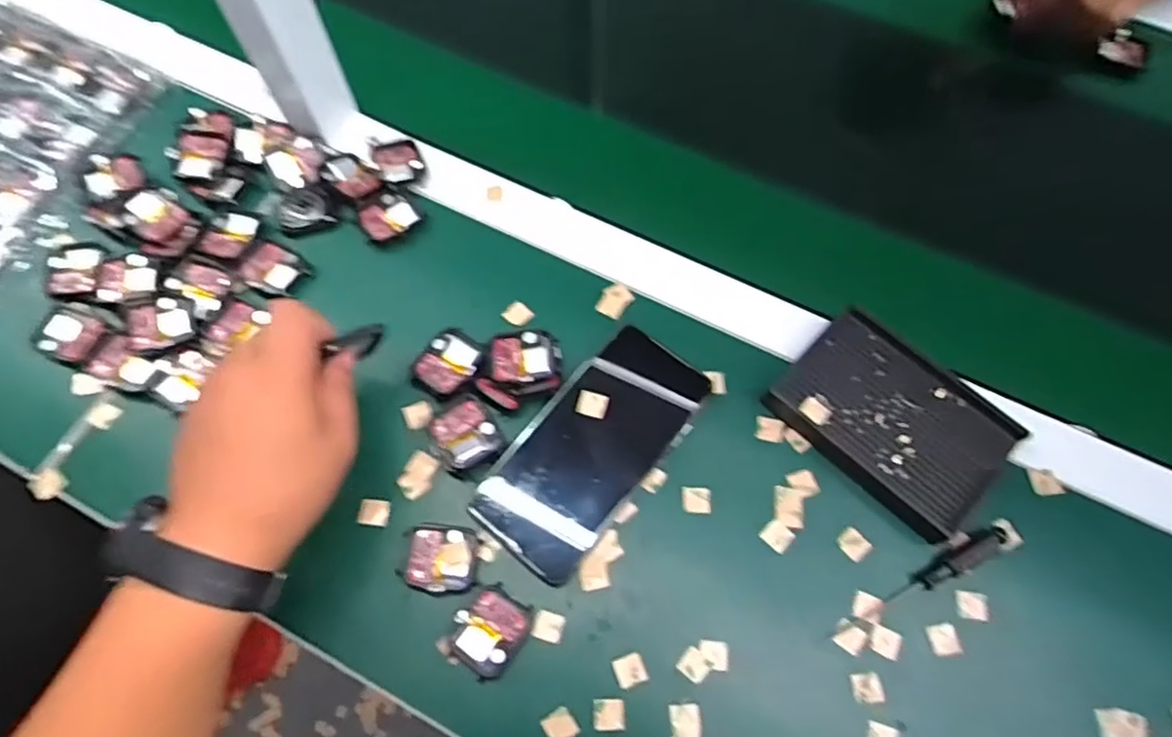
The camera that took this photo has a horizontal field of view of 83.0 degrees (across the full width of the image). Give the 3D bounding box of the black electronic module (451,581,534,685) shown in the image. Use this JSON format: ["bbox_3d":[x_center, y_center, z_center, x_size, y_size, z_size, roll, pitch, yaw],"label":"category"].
[{"bbox_3d":[-0.055,0.151,0.384,0.038,0.011,0.045,34,71,13],"label":"black electronic module"}]

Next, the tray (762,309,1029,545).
[{"bbox_3d":[0.193,0.033,0.422,0.133,0.022,0.089,41,73,15],"label":"tray"}]

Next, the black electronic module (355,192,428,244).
[{"bbox_3d":[-0.145,-0.113,0.490,0.042,0.007,0.039,-26,70,-11],"label":"black electronic module"}]

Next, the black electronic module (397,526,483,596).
[{"bbox_3d":[-0.087,0.114,0.397,0.043,0.008,0.038,9,67,4],"label":"black electronic module"}]

